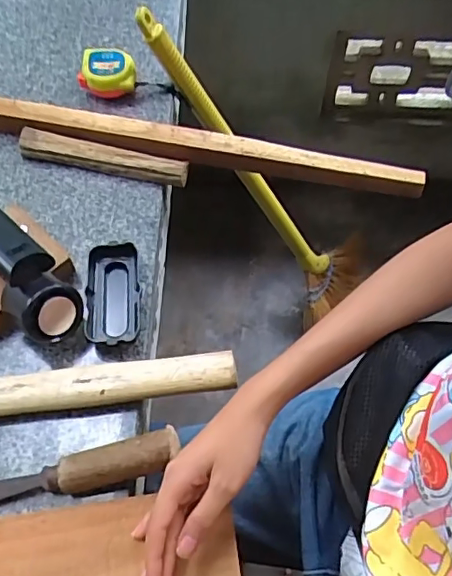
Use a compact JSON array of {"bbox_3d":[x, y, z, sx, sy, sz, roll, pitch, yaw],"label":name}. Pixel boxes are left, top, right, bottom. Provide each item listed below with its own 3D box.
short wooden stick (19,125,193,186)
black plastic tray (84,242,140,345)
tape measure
[{"bbox_3d":[-0.144,-0.152,0.641,0.200,0.020,0.033,11,61,4],"label":"short wooden stick"},{"bbox_3d":[-0.114,0.005,0.558,0.050,0.022,0.105,-3,61,-4],"label":"black plastic tray"},{"bbox_3d":[-0.151,-0.273,0.695,0.070,0.034,0.064,-12,62,-8],"label":"tape measure"}]

